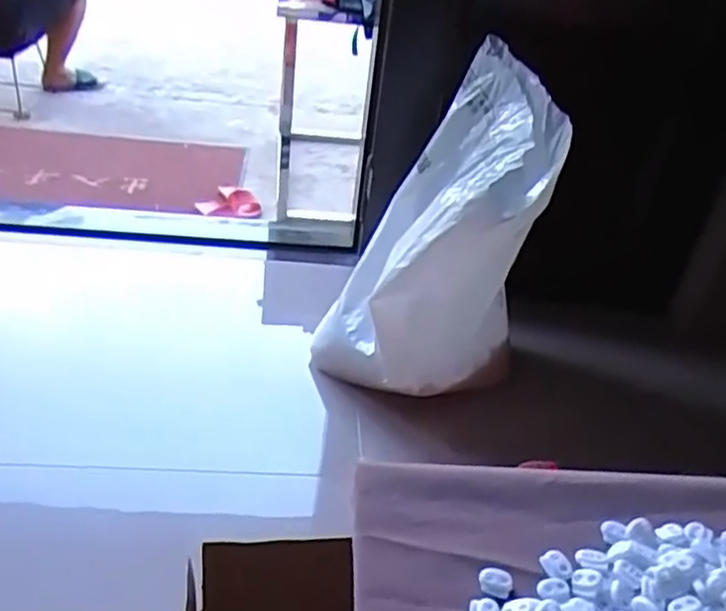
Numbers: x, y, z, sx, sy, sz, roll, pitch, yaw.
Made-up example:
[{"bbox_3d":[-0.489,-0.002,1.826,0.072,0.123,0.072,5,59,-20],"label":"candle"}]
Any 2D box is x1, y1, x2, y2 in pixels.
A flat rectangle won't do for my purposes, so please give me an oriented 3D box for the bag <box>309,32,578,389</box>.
[{"bbox_3d":[0.111,-0.101,1.297,0.392,0.665,0.373,14,35,11],"label":"bag"}]

